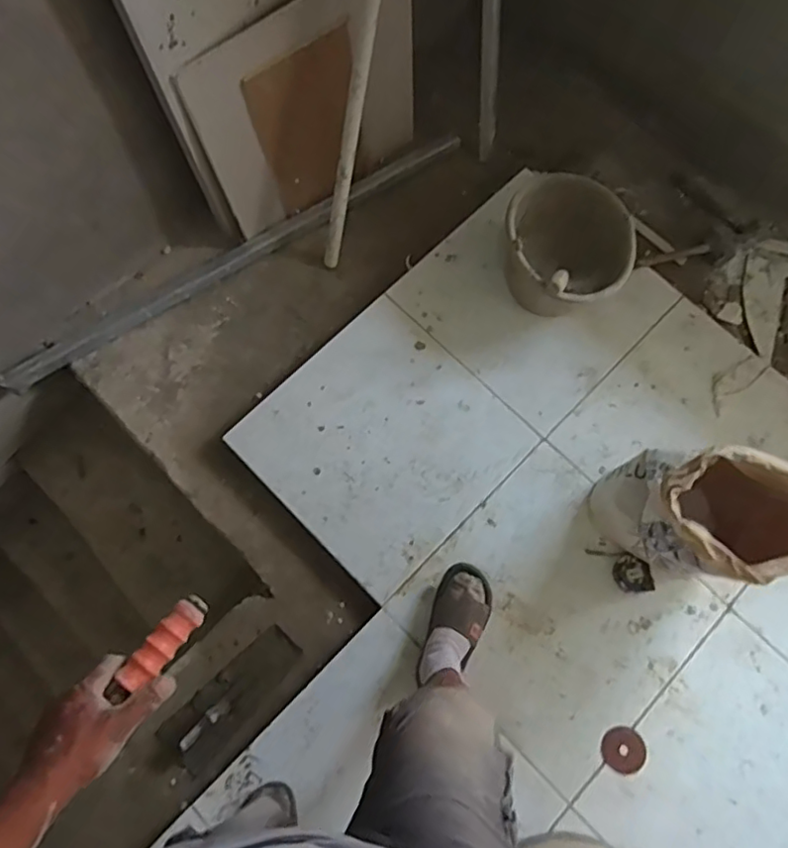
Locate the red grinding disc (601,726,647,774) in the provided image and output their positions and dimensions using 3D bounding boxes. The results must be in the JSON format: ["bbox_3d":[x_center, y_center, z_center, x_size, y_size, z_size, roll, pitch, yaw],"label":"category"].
[{"bbox_3d":[0.436,0.618,1.138,0.079,0.012,0.079,0,72,-1],"label":"red grinding disc"}]

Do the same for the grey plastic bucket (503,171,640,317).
[{"bbox_3d":[0.355,-0.359,1.321,0.239,0.242,0.303,-23,74,-8],"label":"grey plastic bucket"}]

